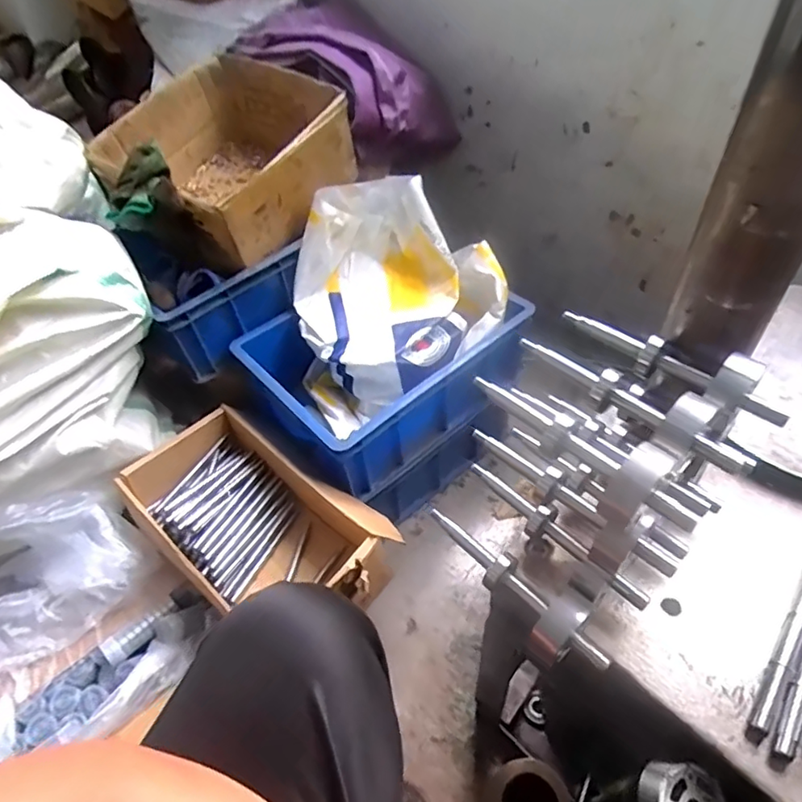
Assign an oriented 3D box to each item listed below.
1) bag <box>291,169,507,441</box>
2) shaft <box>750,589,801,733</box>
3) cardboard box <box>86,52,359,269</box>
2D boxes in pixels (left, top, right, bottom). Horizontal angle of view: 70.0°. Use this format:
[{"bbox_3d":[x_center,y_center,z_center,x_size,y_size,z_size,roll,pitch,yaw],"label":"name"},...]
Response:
[{"bbox_3d":[-0.017,-0.167,0.919,0.323,0.244,0.274,-20,50,-13],"label":"bag"},{"bbox_3d":[0.279,0.157,0.405,0.010,0.007,0.164,28,57,26],"label":"shaft"},{"bbox_3d":[-0.268,-0.386,0.911,0.302,0.163,0.302,23,54,23],"label":"cardboard box"}]

